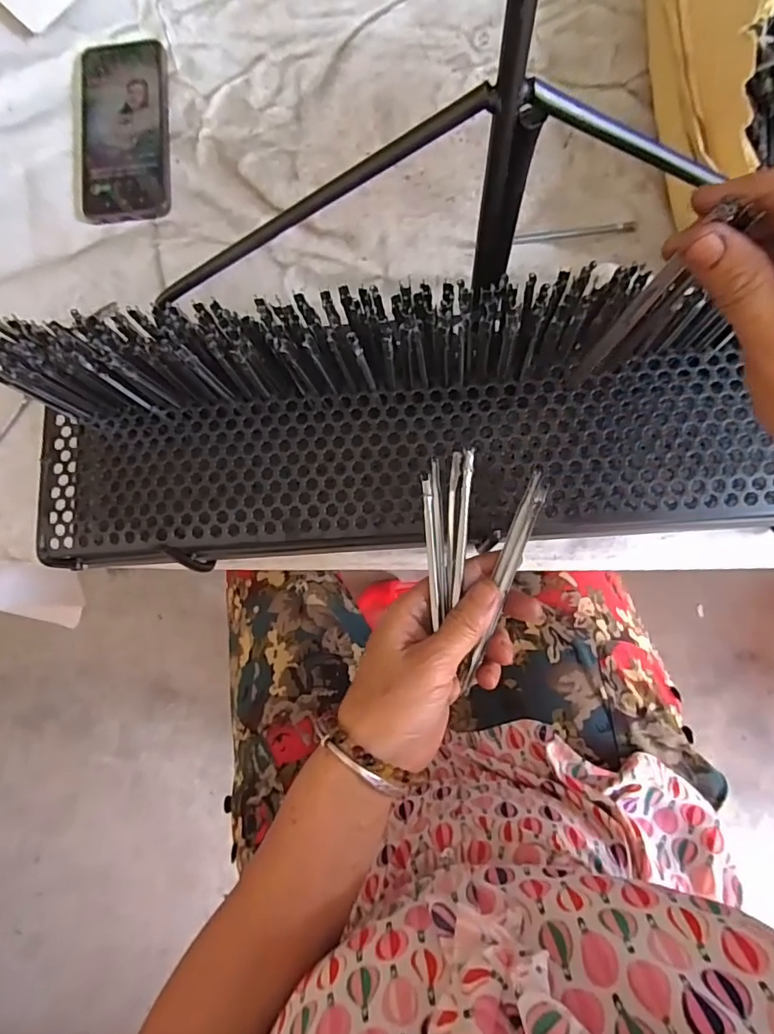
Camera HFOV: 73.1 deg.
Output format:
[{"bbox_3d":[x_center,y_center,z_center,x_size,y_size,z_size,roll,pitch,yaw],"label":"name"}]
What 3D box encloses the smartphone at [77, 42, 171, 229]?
[{"bbox_3d":[-0.233,-0.342,0.459,0.080,0.005,0.172,-5,84,3],"label":"smartphone"}]

